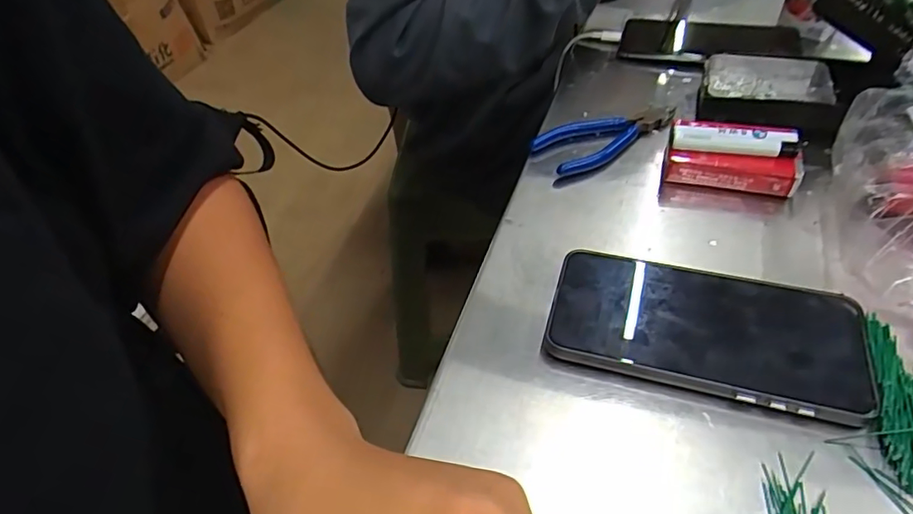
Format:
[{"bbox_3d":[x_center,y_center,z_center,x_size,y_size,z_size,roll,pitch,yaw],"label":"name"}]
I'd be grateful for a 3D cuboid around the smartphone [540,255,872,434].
[{"bbox_3d":[0.136,0.039,0.303,0.161,0.013,0.077,11,49,16],"label":"smartphone"}]

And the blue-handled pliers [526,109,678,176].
[{"bbox_3d":[0.122,-0.096,0.436,0.117,0.017,0.044,-20,48,-12],"label":"blue-handled pliers"}]

